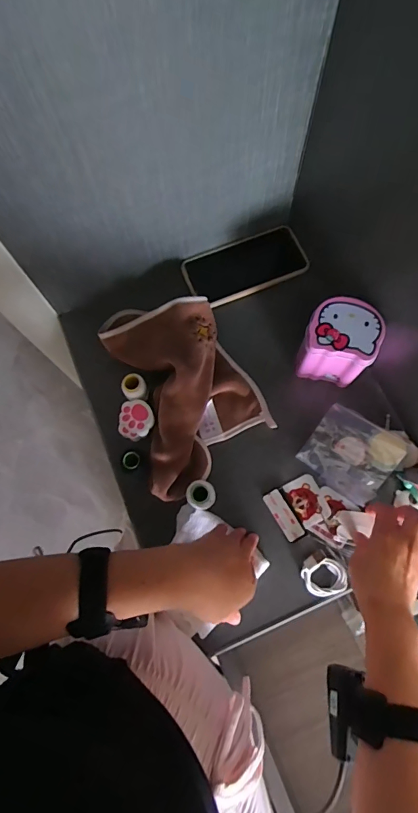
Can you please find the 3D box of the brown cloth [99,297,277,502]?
[{"bbox_3d":[-0.030,-0.034,0.515,0.172,0.057,0.263,-20,75,-4],"label":"brown cloth"}]

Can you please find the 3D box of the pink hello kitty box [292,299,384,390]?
[{"bbox_3d":[0.156,-0.076,0.496,0.082,0.085,0.077,21,76,7],"label":"pink hello kitty box"}]

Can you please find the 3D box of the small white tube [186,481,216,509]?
[{"bbox_3d":[-0.009,0.105,0.479,0.032,0.053,0.031,19,76,6],"label":"small white tube"}]

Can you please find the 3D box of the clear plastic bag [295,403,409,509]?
[{"bbox_3d":[0.175,0.057,0.498,0.101,0.030,0.091,35,78,10],"label":"clear plastic bag"}]

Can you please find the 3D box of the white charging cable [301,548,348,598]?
[{"bbox_3d":[0.132,0.195,0.463,0.054,0.020,0.045,31,78,9],"label":"white charging cable"}]

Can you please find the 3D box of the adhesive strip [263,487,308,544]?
[{"bbox_3d":[0.092,0.131,0.492,0.026,0.004,0.065,-32,77,-7],"label":"adhesive strip"}]

